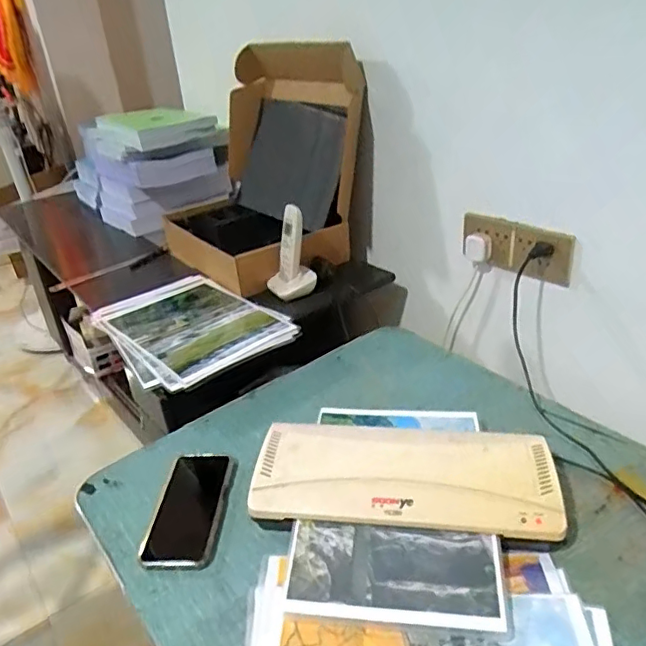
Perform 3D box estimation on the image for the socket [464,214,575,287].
[{"bbox_3d":[0.307,-0.118,0.904,0.029,0.082,0.186,-24,34,-33],"label":"socket"}]

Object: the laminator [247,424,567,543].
[{"bbox_3d":[0.091,0.183,0.652,0.334,0.067,0.133,0,28,10],"label":"laminator"}]

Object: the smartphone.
[{"bbox_3d":[-0.158,0.218,0.671,0.083,0.018,0.158,-6,28,10],"label":"smartphone"}]

